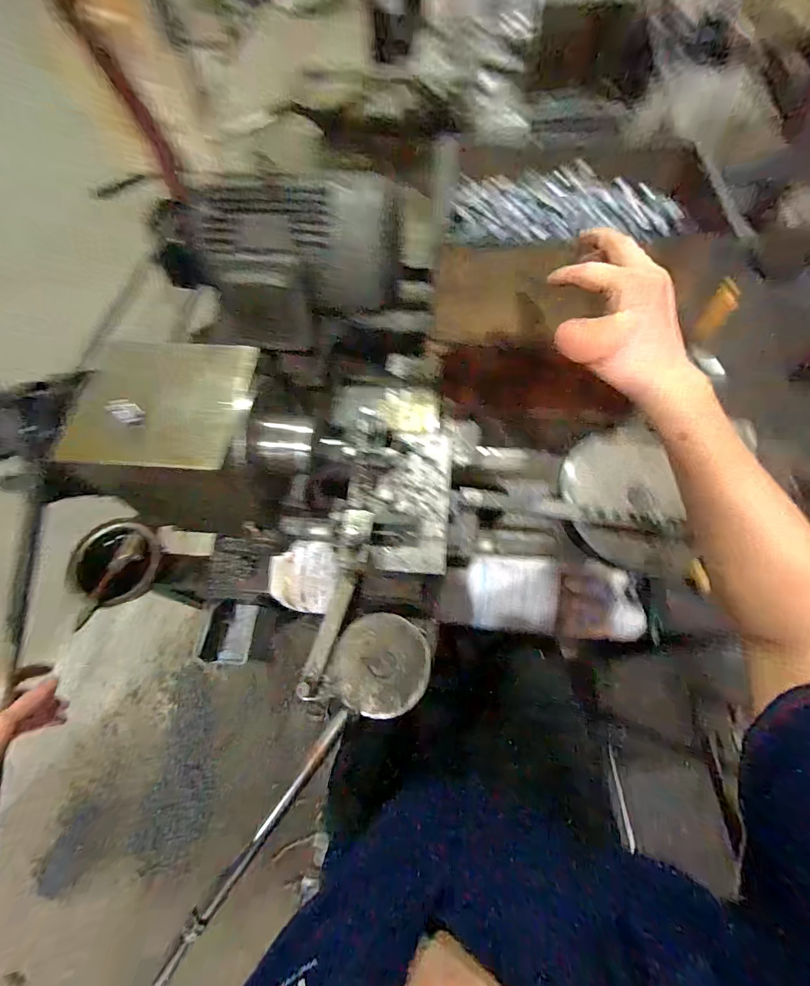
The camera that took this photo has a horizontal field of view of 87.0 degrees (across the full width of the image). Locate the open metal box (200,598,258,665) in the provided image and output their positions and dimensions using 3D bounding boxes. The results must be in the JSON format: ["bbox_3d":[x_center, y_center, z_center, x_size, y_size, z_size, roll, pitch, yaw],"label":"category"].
[{"bbox_3d":[-0.280,0.222,0.684,0.064,0.032,0.091,5,65,5],"label":"open metal box"}]

